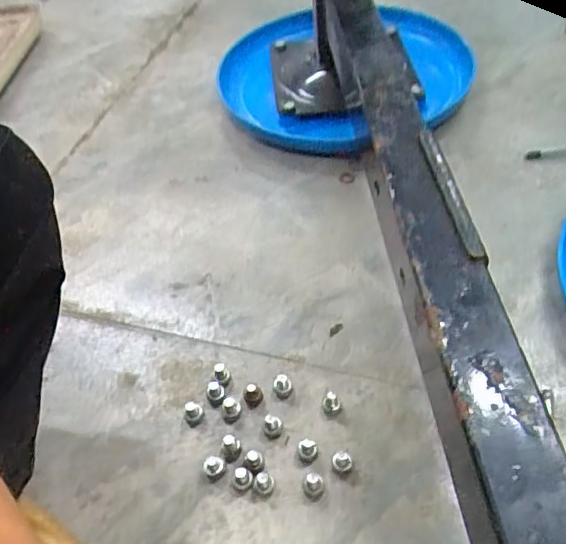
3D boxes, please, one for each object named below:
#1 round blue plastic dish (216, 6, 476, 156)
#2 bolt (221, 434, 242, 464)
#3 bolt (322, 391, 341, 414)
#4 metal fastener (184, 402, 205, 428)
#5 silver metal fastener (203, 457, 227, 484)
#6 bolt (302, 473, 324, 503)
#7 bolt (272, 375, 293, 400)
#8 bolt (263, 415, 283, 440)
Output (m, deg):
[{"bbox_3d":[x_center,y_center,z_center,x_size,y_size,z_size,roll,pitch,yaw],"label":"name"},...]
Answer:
[{"bbox_3d":[0.063,-0.236,0.664,0.266,0.054,0.271,-3,49,3],"label":"round blue plastic dish"},{"bbox_3d":[-0.036,0.123,0.388,0.012,0.019,0.015,3,50,8],"label":"bolt"},{"bbox_3d":[0.035,0.094,0.403,0.013,0.015,0.011,0,50,5],"label":"bolt"},{"bbox_3d":[-0.065,0.103,0.408,0.014,0.018,0.013,-3,49,3],"label":"metal fastener"},{"bbox_3d":[-0.046,0.133,0.381,0.014,0.019,0.012,-24,51,-14],"label":"silver metal fastener"},{"bbox_3d":[0.019,0.141,0.368,0.014,0.017,0.013,2,50,8],"label":"bolt"},{"bbox_3d":[0.000,0.086,0.418,0.014,0.014,0.014,-10,49,-3],"label":"bolt"},{"bbox_3d":[-0.007,0.110,0.401,0.014,0.010,0.015,-5,49,1],"label":"bolt"}]

